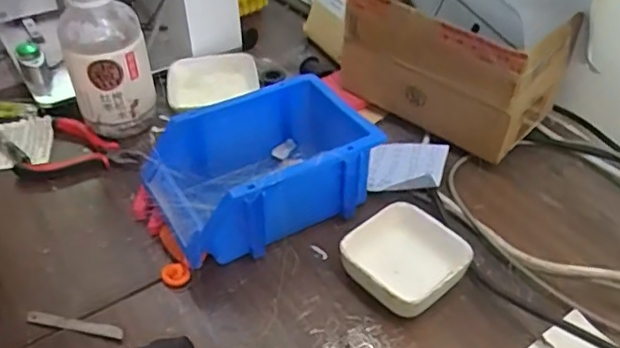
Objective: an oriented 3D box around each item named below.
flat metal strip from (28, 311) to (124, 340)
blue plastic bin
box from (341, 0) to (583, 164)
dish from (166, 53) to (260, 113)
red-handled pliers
[{"bbox_3d":[-0.176,0.113,0.442,0.079,0.006,0.009,10,42,10],"label":"flat metal strip"},{"bbox_3d":[-0.037,-0.005,0.521,0.201,0.085,0.133,-16,43,-18],"label":"blue plastic bin"},{"bbox_3d":[0.136,-0.111,0.594,0.204,0.130,0.098,28,49,27],"label":"box"},{"bbox_3d":[-0.123,-0.113,0.708,0.114,0.040,0.061,-18,44,-20],"label":"dish"},{"bbox_3d":[-0.228,-0.029,0.603,0.114,0.026,0.077,-5,43,-6],"label":"red-handled pliers"}]

